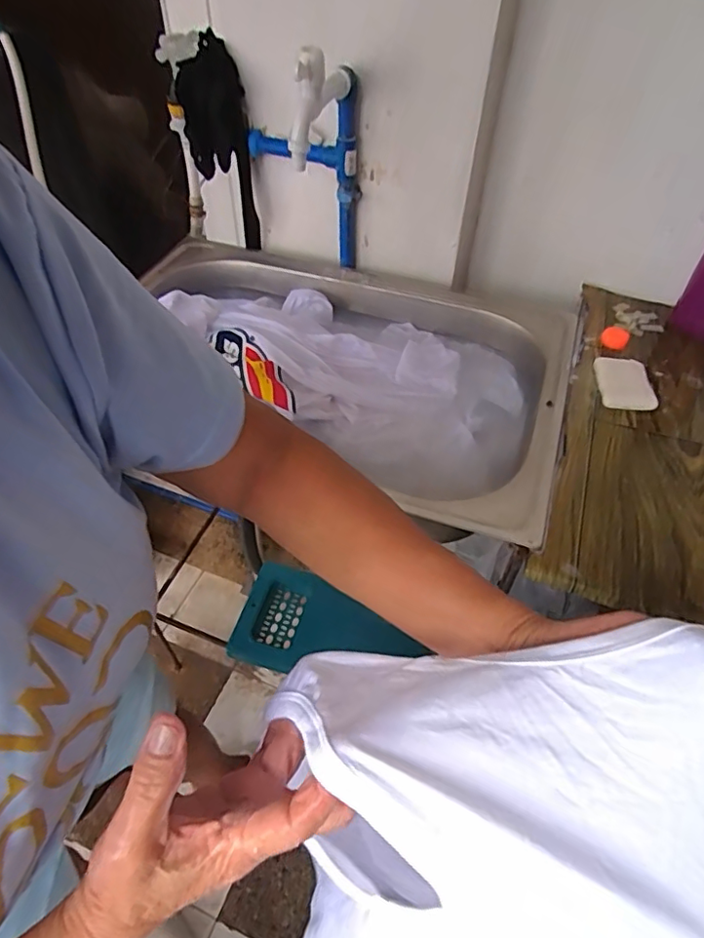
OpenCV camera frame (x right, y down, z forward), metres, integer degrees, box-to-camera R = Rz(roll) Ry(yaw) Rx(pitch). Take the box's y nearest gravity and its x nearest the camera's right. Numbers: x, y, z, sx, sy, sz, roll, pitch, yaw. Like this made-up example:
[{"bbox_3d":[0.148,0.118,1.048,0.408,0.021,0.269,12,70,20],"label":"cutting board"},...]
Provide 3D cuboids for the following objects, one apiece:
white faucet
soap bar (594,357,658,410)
[{"bbox_3d":[-0.034,-0.404,0.604,0.030,0.102,0.134,14,50,10],"label":"white faucet"},{"bbox_3d":[0.318,-0.100,0.646,0.064,0.024,0.083,6,49,3],"label":"soap bar"}]

